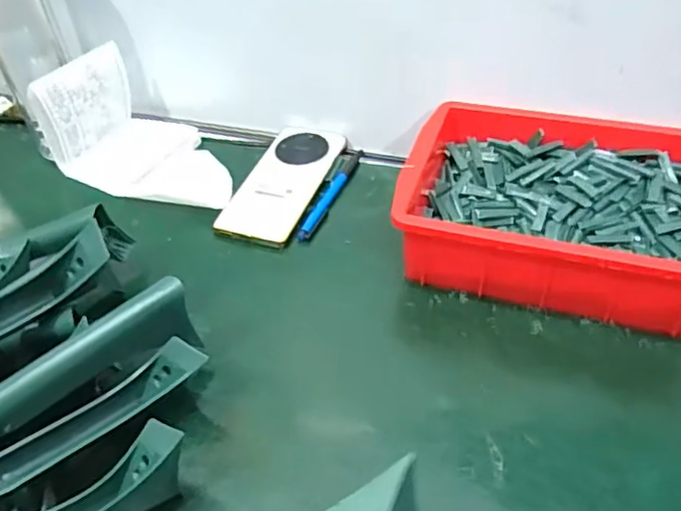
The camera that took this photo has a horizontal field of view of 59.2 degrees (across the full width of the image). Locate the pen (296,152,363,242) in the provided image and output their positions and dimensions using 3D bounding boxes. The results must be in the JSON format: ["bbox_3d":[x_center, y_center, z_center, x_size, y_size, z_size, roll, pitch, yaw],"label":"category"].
[{"bbox_3d":[-0.008,-0.062,0.588,0.013,0.009,0.137,14,47,19],"label":"pen"}]

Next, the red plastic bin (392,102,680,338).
[{"bbox_3d":[0.184,-0.041,0.501,0.243,0.076,0.181,13,47,18],"label":"red plastic bin"}]

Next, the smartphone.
[{"bbox_3d":[-0.056,-0.074,0.597,0.074,0.007,0.161,14,52,15],"label":"smartphone"}]

